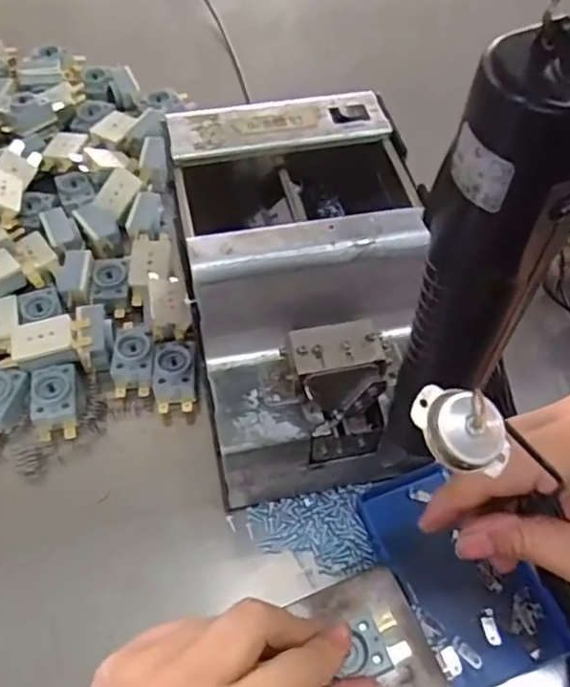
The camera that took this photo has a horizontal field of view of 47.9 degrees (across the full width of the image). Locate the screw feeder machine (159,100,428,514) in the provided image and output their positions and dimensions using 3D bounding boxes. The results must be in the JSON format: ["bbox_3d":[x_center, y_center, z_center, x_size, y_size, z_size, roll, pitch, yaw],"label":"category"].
[{"bbox_3d":[0.006,-0.024,0.356,0.123,0.137,0.183,-7,57,-6],"label":"screw feeder machine"}]

